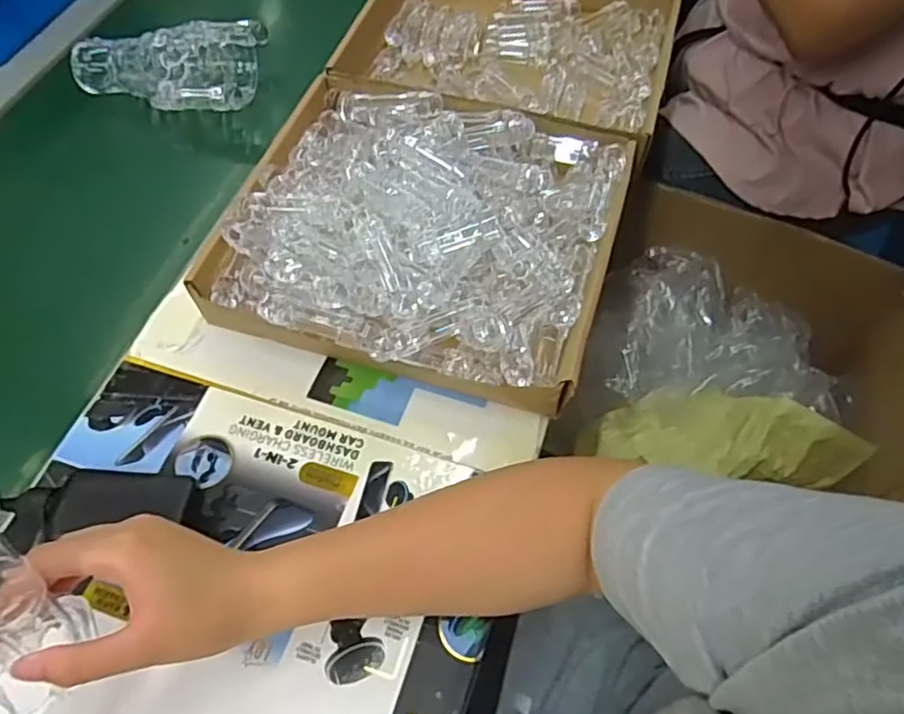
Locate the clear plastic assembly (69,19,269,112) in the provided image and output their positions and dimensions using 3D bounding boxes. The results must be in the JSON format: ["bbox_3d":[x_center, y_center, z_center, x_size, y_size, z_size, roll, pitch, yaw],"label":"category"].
[{"bbox_3d":[-0.295,-0.295,0.675,0.200,0.058,0.123,-7,58,-4],"label":"clear plastic assembly"}]

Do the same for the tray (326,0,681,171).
[{"bbox_3d":[0.075,-0.348,0.699,0.313,0.064,0.316,14,59,8],"label":"tray"}]

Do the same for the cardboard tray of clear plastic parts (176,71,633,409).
[{"bbox_3d":[-0.018,-0.119,0.543,0.300,0.076,0.294,15,59,9],"label":"cardboard tray of clear plastic parts"}]

